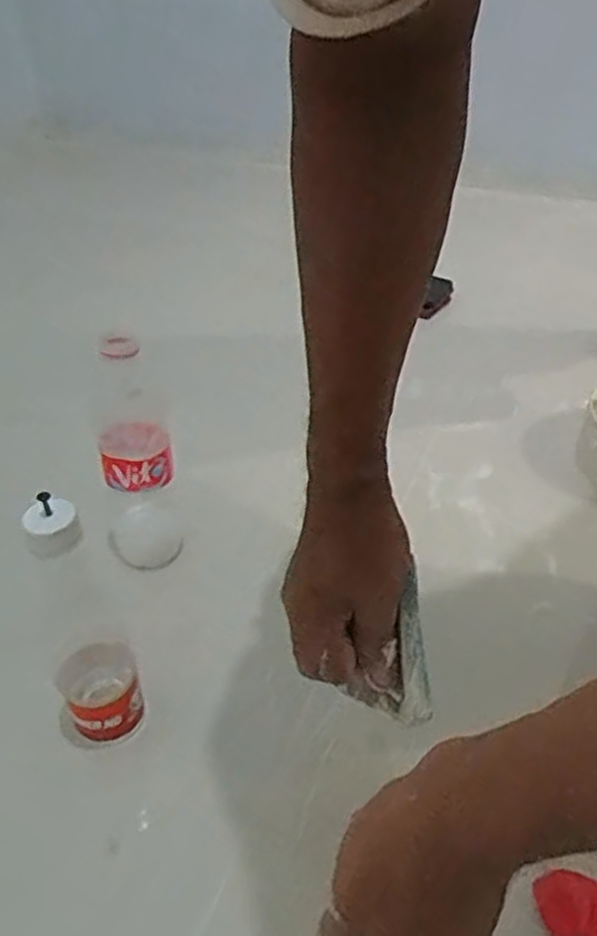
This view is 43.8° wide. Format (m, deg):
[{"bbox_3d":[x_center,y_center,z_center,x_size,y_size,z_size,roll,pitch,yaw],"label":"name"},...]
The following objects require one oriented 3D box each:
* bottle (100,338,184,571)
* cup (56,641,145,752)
[{"bbox_3d":[-0.147,-0.009,0.667,0.069,0.217,0.078,-11,38,-11],"label":"bottle"},{"bbox_3d":[-0.149,0.173,0.555,0.061,0.055,0.055,-13,39,-14],"label":"cup"}]

